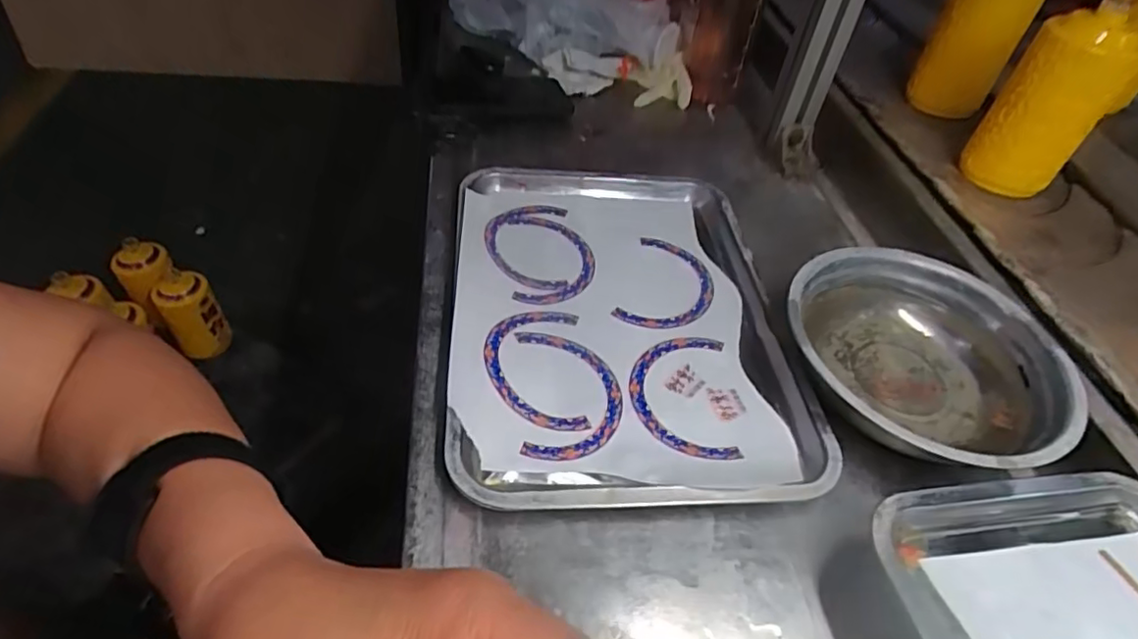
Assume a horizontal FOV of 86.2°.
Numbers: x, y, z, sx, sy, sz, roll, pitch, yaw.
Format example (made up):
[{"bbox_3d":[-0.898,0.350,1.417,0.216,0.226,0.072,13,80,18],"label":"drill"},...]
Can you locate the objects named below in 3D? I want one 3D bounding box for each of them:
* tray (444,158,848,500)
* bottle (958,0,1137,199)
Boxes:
[{"bbox_3d":[0.039,-0.006,0.482,0.255,0.032,0.339,-2,47,-6],"label":"tray"},{"bbox_3d":[0.460,-0.204,0.585,0.065,0.177,0.075,-18,51,-20],"label":"bottle"}]

